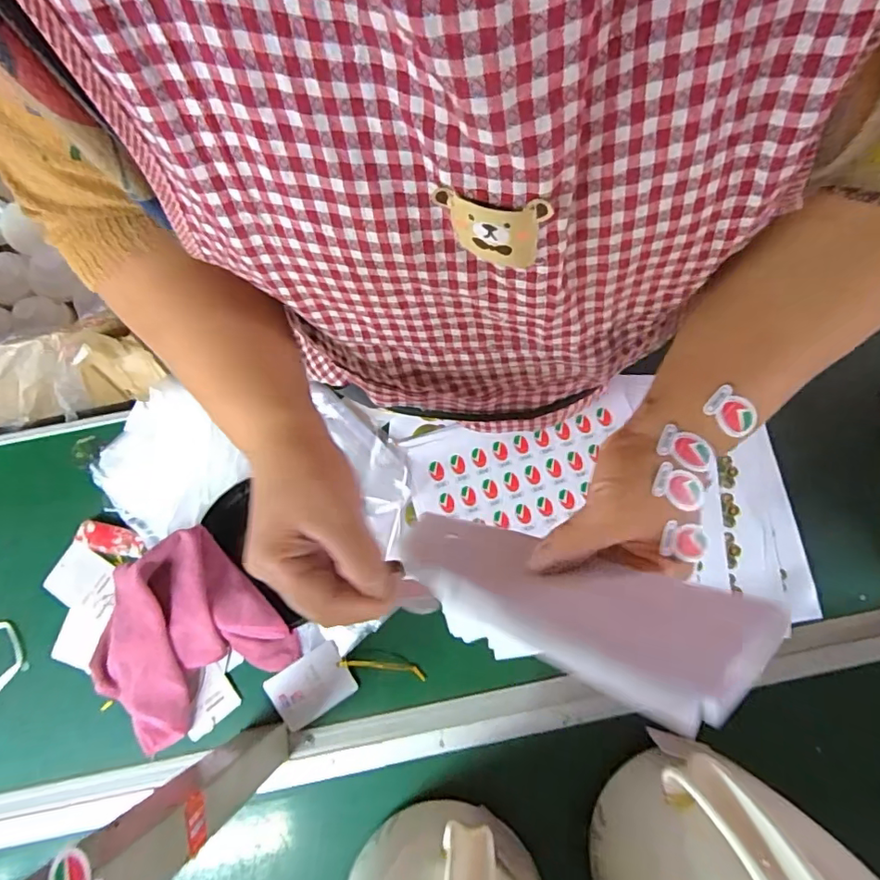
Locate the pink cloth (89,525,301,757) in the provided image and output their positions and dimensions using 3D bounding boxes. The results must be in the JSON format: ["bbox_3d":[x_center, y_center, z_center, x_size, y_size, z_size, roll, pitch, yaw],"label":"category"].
[{"bbox_3d":[-0.228,0.170,0.450,0.164,0.038,0.147,-33,91,-2],"label":"pink cloth"}]

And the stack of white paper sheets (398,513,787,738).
[{"bbox_3d":[0.046,0.074,0.268,0.065,0.215,0.010,-29,110,-28],"label":"stack of white paper sheets"}]

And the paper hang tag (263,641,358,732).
[{"bbox_3d":[-0.115,0.218,0.459,0.070,0.005,0.051,-32,85,-5],"label":"paper hang tag"}]

